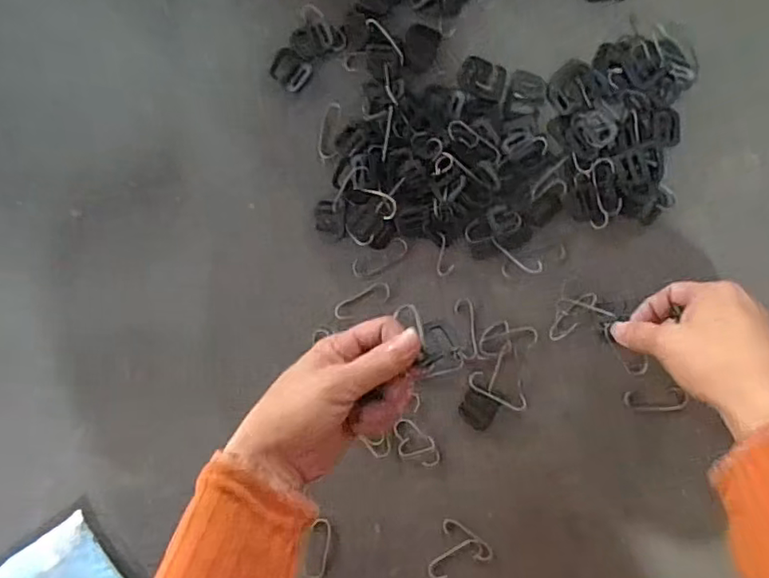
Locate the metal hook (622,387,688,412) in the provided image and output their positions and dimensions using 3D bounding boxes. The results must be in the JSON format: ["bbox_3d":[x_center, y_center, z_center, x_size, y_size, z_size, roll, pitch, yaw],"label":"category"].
[{"bbox_3d":[0.189,0.078,0.409,0.041,0.004,0.016,-8,88,7],"label":"metal hook"}]

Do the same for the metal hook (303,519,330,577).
[{"bbox_3d":[-0.049,0.193,0.433,0.017,0.004,0.045,8,90,7],"label":"metal hook"}]

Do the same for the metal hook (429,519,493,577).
[{"bbox_3d":[0.055,0.192,0.420,0.038,0.004,0.043,19,91,7],"label":"metal hook"}]

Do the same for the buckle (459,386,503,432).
[{"bbox_3d":[0.068,0.087,0.426,0.024,0.004,0.028,29,92,7],"label":"buckle"}]

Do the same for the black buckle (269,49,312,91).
[{"bbox_3d":[-0.070,-0.164,0.440,0.031,0.004,0.025,38,93,7],"label":"black buckle"}]

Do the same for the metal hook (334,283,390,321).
[{"bbox_3d":[-0.017,0.008,0.434,0.044,0.004,0.015,-21,86,6],"label":"metal hook"}]

